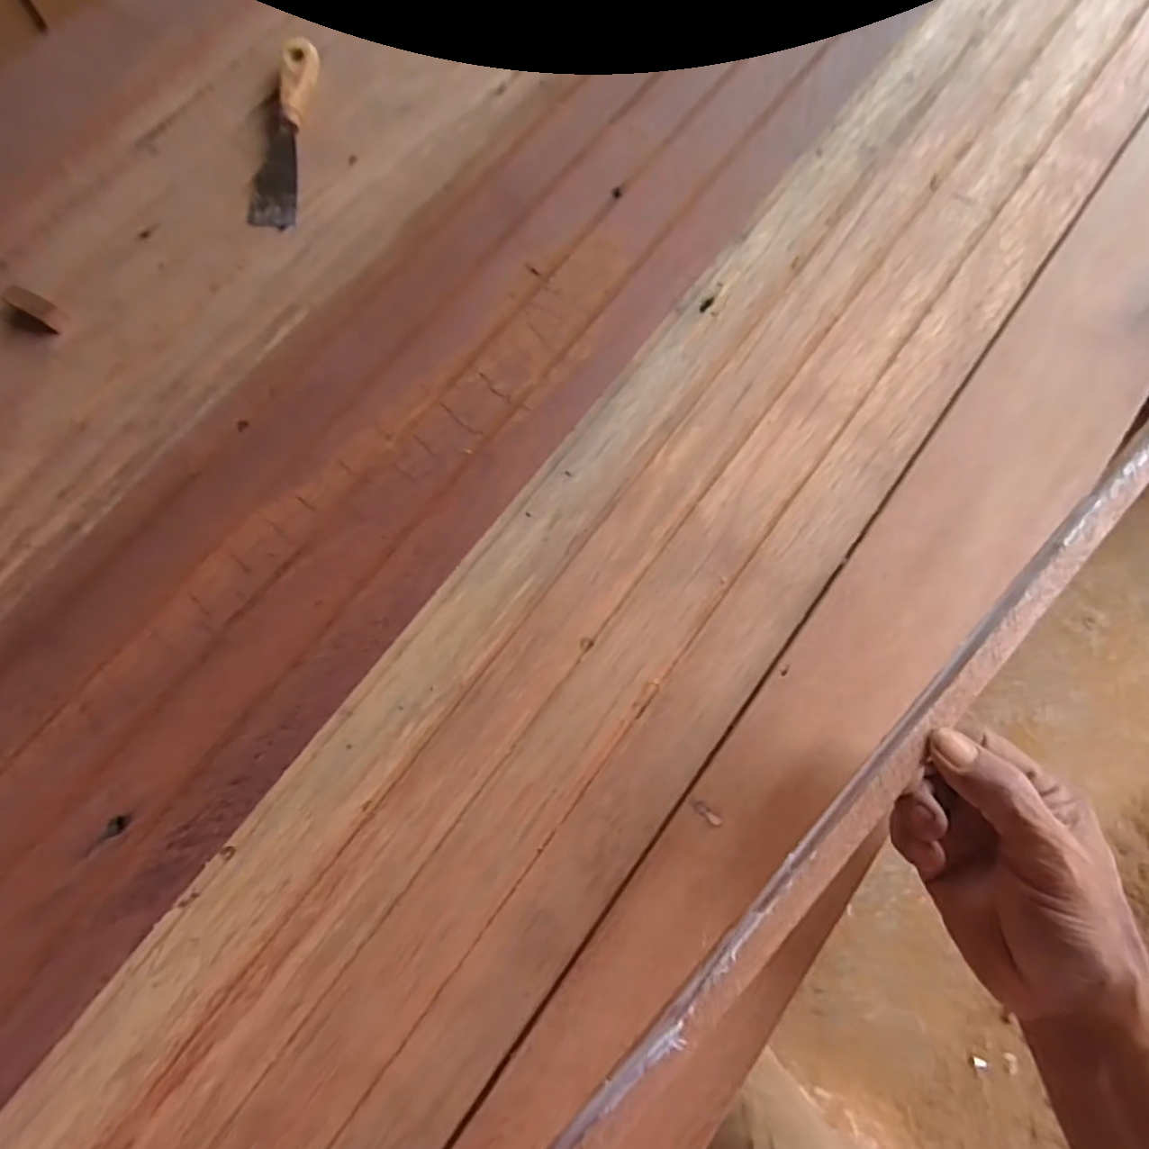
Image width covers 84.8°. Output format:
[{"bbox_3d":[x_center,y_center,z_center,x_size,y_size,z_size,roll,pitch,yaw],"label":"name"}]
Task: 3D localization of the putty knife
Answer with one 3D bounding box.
[{"bbox_3d":[-0.232,-0.355,0.501,0.036,0.020,0.166,4,75,2],"label":"putty knife"}]

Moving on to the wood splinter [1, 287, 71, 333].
[{"bbox_3d":[-0.392,-0.195,0.458,0.042,0.007,0.016,32,77,-12],"label":"wood splinter"}]

